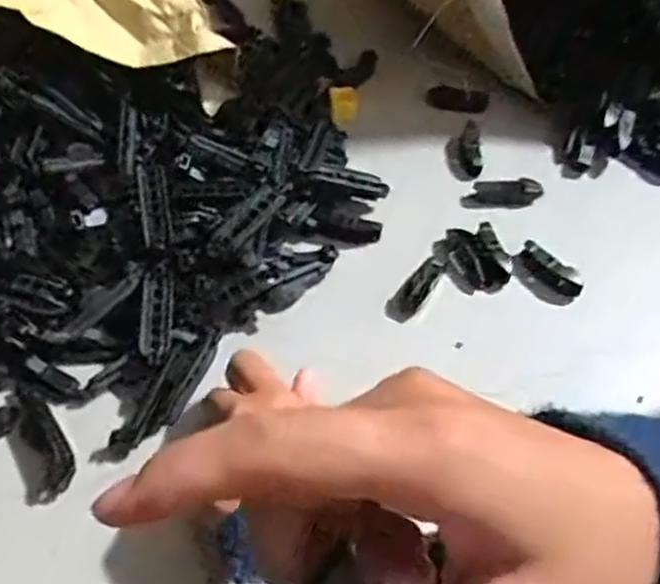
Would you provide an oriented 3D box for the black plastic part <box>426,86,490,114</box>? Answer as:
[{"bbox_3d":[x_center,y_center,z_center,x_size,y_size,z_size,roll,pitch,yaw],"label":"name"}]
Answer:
[{"bbox_3d":[0.110,-0.167,0.643,0.053,0.018,0.011,13,52,7],"label":"black plastic part"}]

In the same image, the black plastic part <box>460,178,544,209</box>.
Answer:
[{"bbox_3d":[0.132,-0.075,0.576,0.062,0.017,0.017,-2,52,-6],"label":"black plastic part"}]

